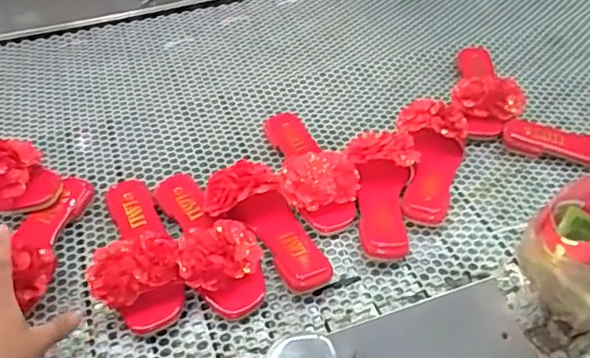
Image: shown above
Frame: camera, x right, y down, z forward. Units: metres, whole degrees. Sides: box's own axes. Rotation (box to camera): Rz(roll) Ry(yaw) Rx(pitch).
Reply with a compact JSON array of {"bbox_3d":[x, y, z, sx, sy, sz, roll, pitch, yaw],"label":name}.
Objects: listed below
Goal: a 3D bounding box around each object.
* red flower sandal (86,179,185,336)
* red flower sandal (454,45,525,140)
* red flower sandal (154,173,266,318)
[{"bbox_3d":[-0.200,0.078,0.725,0.099,0.070,0.228,-8,45,-7],"label":"red flower sandal"},{"bbox_3d":[0.321,-0.151,0.946,0.102,0.066,0.223,9,45,10],"label":"red flower sandal"},{"bbox_3d":[-0.109,0.070,0.733,0.098,0.071,0.216,-16,46,-15],"label":"red flower sandal"}]

